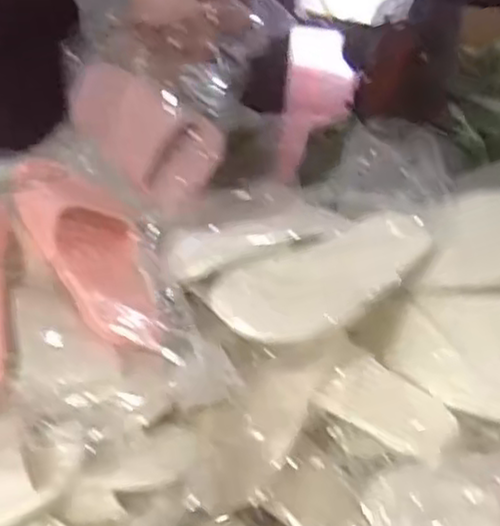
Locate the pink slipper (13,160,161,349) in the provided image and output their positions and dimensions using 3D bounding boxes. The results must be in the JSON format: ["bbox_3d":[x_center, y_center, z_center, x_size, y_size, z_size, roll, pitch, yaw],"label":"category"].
[{"bbox_3d":[-0.141,-0.017,0.661,0.080,0.066,0.260,-18,57,-40],"label":"pink slipper"}]

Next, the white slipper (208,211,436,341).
[{"bbox_3d":[0.075,0.023,0.715,0.229,0.048,0.098,-19,53,-19],"label":"white slipper"}]

